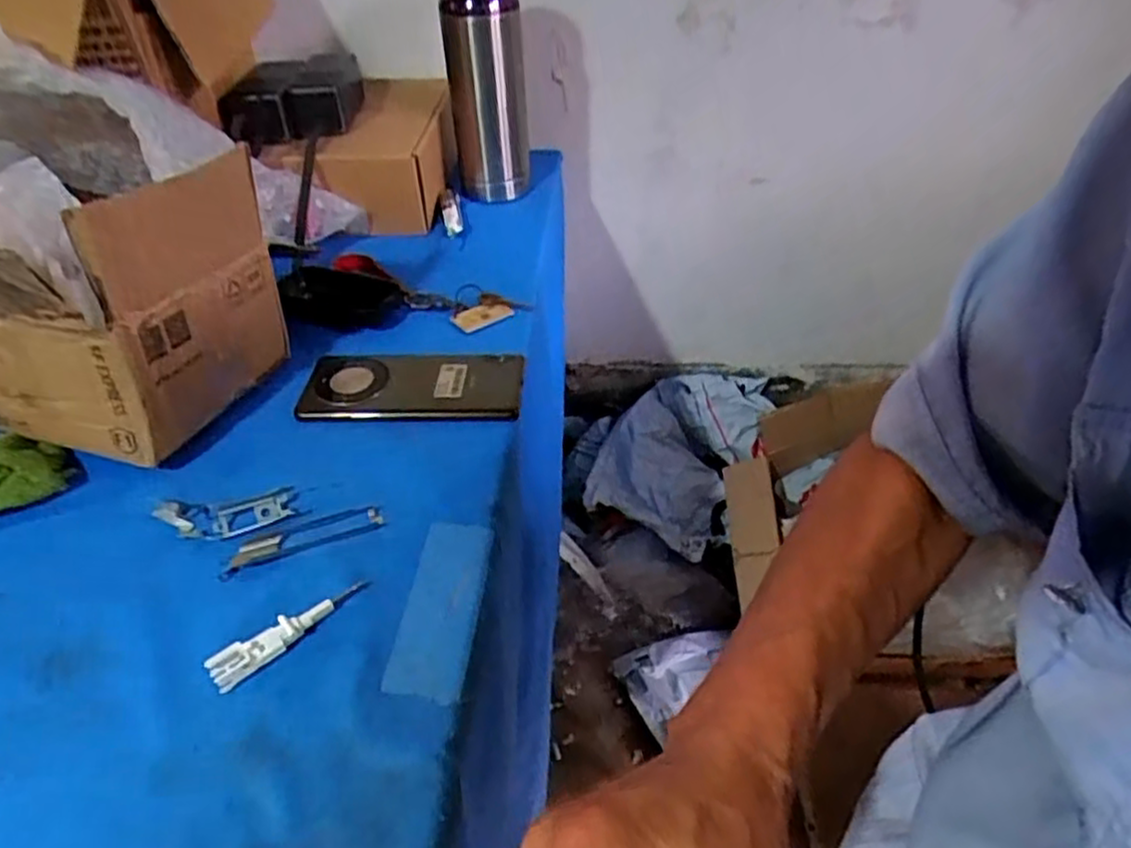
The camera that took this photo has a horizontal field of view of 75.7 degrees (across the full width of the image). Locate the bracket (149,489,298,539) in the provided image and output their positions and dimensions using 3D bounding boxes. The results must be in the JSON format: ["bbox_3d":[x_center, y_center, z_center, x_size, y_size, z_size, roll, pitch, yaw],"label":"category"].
[{"bbox_3d":[-0.216,0.058,0.461,0.086,0.007,0.029,-6,40,-4],"label":"bracket"}]

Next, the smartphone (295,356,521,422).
[{"bbox_3d":[-0.116,-0.031,0.555,0.162,0.010,0.076,-2,40,0],"label":"smartphone"}]

